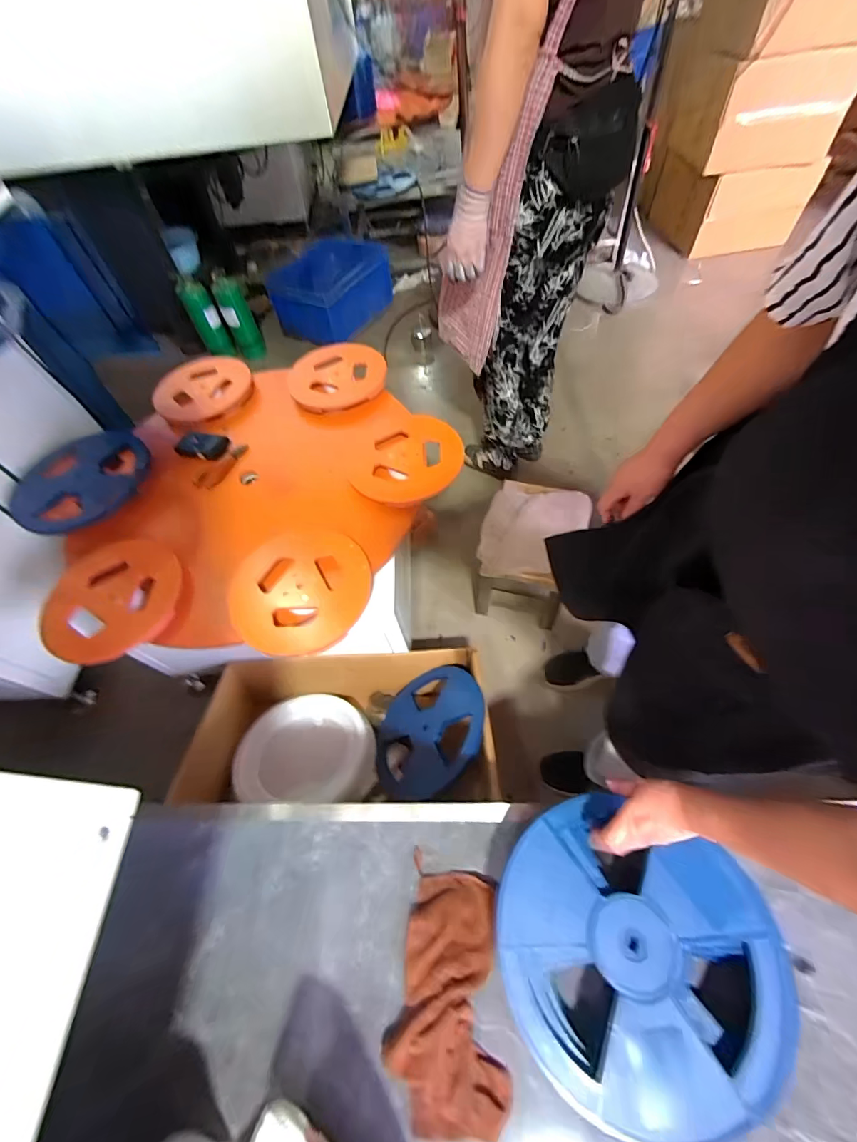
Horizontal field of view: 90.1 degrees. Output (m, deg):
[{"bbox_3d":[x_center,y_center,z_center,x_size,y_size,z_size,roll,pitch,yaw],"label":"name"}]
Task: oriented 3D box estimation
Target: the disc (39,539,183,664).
[{"bbox_3d":[-0.630,0.056,0.856,0.253,0.031,0.254,-2,58,3],"label":"disc"}]

